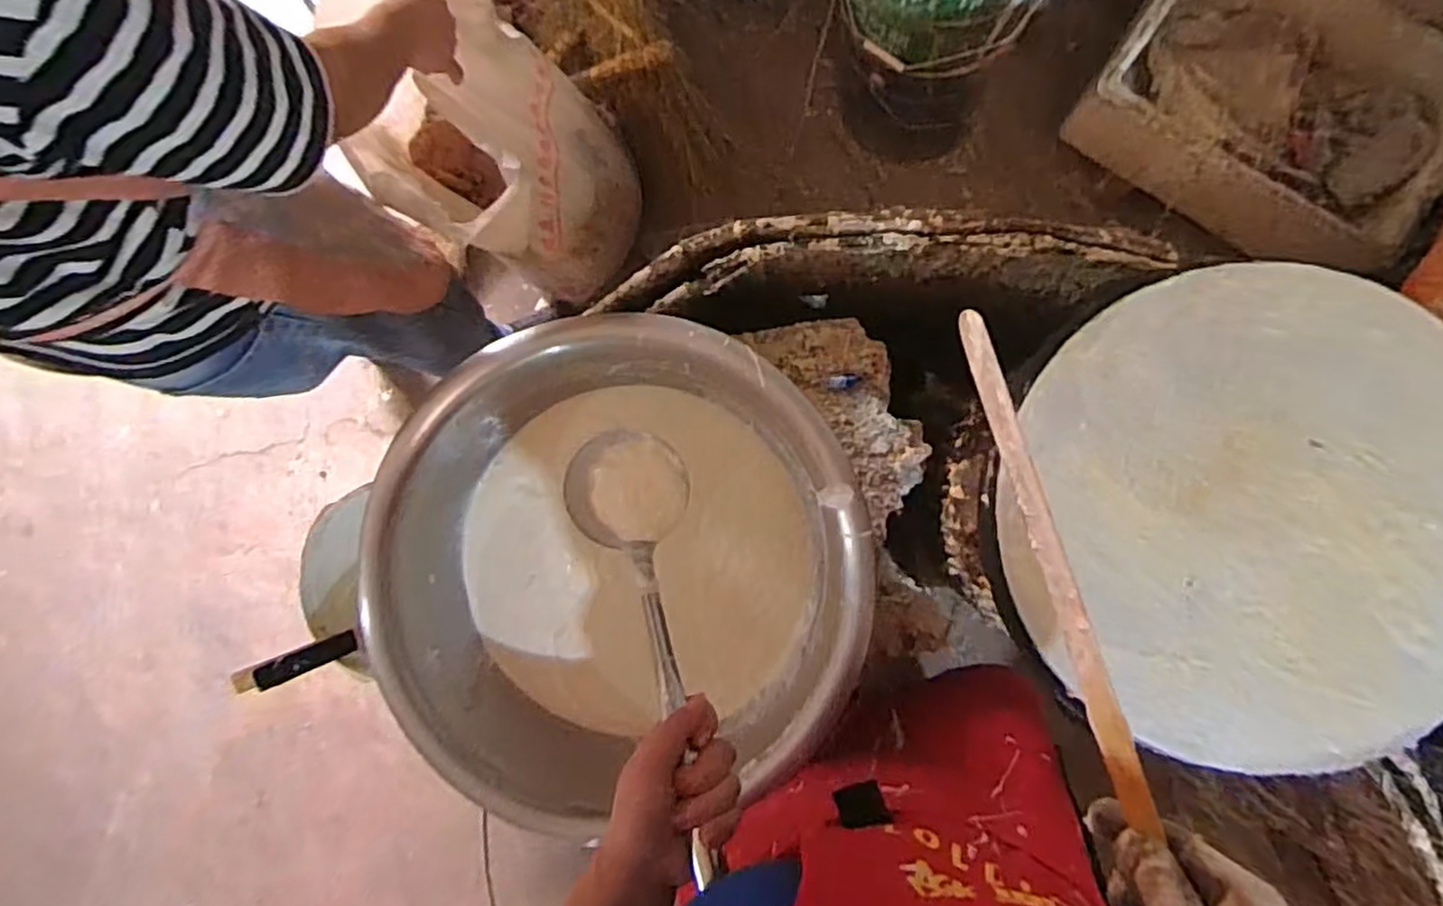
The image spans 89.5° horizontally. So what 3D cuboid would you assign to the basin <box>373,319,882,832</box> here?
[{"bbox_3d":[-0.103,0.104,0.781,0.501,0.151,0.472,-3,88,6],"label":"basin"}]

